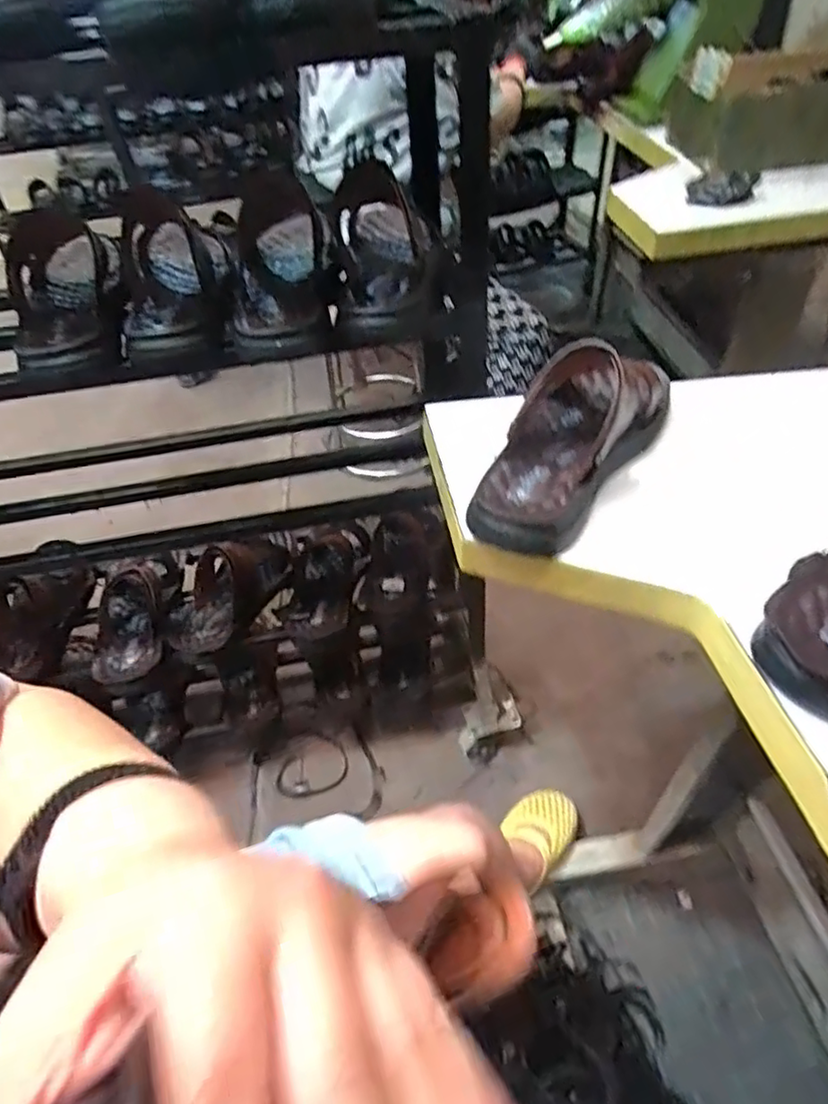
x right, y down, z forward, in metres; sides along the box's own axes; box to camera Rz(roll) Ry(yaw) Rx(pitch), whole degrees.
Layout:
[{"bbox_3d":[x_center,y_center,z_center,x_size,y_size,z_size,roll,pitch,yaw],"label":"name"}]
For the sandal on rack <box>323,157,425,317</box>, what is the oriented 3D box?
[{"bbox_3d":[-0.035,-0.327,0.657,0.103,0.080,0.264,-6,47,-2],"label":"sandal on rack"}]

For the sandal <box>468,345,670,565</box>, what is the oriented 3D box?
[{"bbox_3d":[0.140,-0.112,0.519,0.106,0.097,0.268,21,52,21],"label":"sandal"}]

